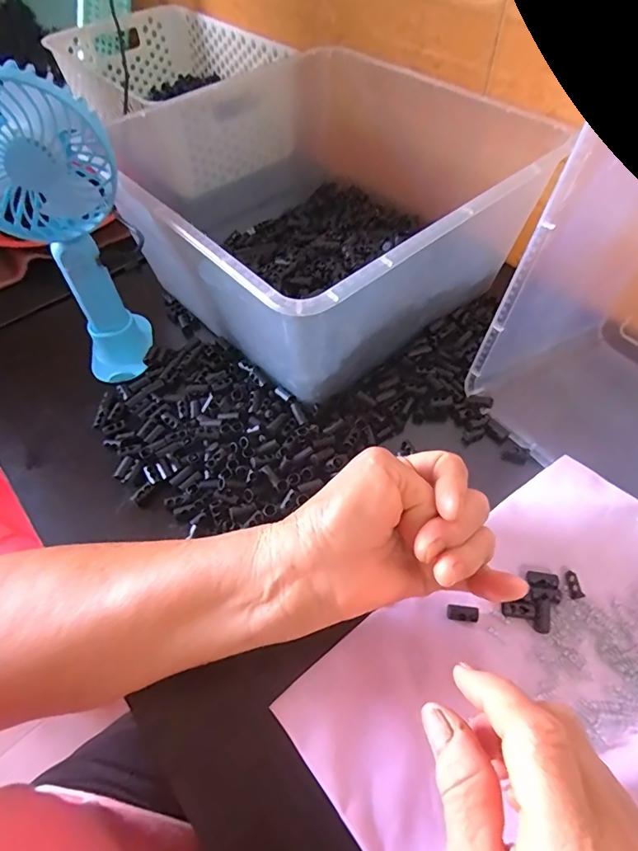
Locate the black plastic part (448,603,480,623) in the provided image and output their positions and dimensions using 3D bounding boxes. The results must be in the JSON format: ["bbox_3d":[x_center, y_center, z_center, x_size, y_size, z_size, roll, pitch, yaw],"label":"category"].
[{"bbox_3d":[0.089,0.116,0.298,0.019,0.004,0.009,5,54,6],"label":"black plastic part"}]

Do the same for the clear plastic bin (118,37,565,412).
[{"bbox_3d":[-0.025,-0.213,0.456,0.313,0.135,0.384,-36,60,-22],"label":"clear plastic bin"}]

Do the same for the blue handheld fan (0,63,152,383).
[{"bbox_3d":[-0.179,-0.130,0.352,0.094,0.208,0.056,-34,59,-21],"label":"blue handheld fan"}]

